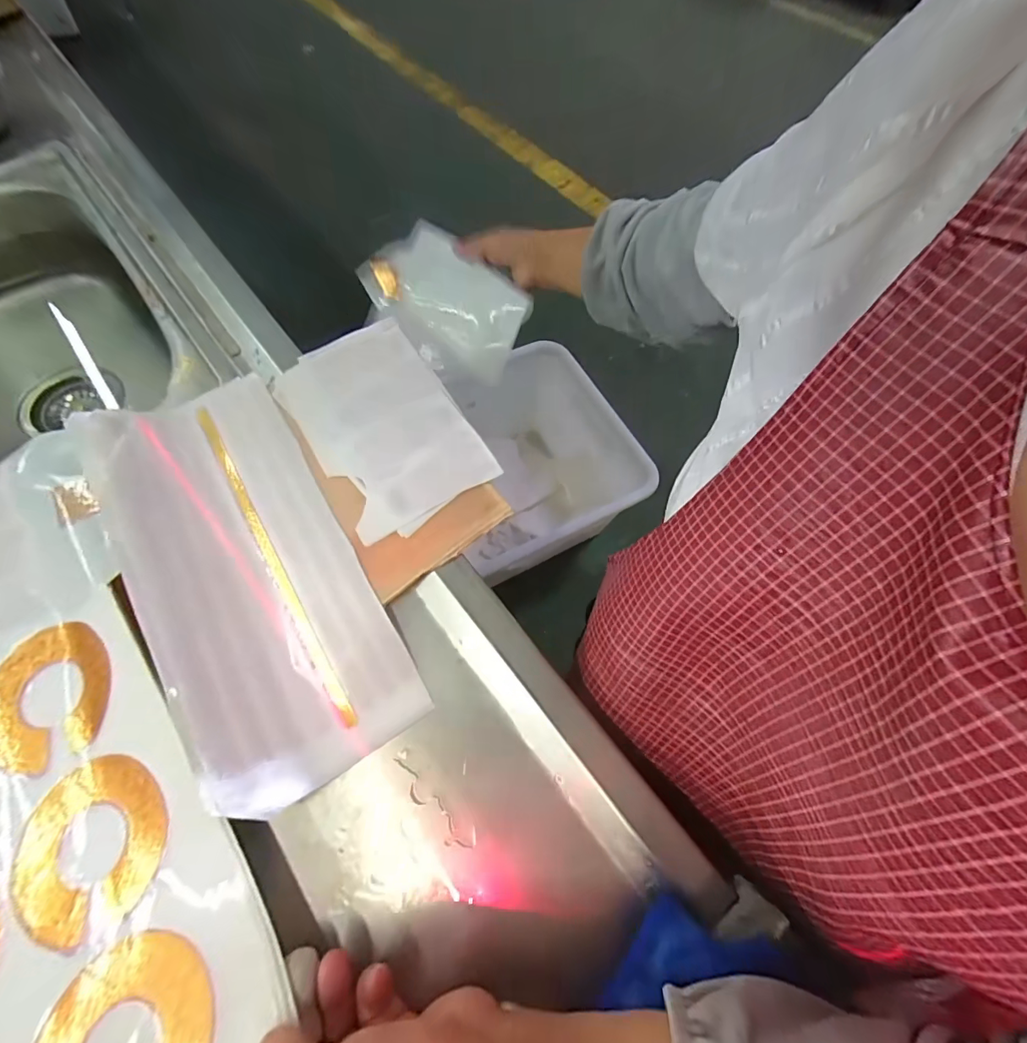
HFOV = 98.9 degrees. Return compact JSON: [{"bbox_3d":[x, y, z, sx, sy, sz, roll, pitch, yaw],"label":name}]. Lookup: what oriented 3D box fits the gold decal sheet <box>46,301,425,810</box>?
[{"bbox_3d":[-0.202,0.014,0.317,0.133,0.038,0.344,-31,70,-14],"label":"gold decal sheet"}]

